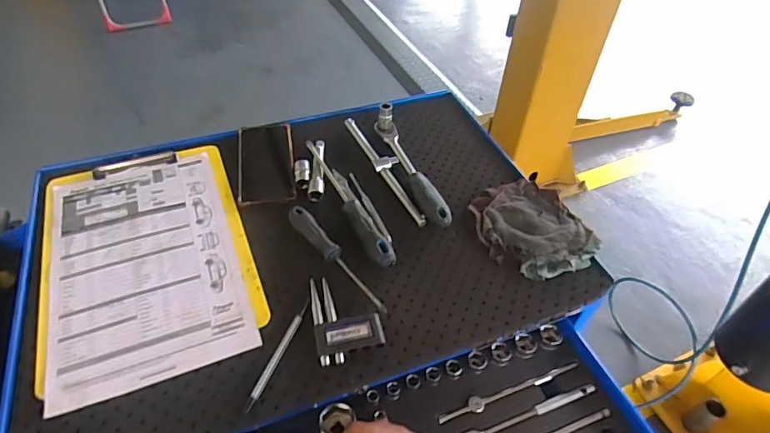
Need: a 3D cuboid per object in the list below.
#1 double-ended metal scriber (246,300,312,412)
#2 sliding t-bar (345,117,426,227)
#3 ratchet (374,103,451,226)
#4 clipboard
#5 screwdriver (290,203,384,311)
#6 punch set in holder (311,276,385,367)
[{"bbox_3d":[-0.114,0.146,0.523,0.011,0.006,0.133,16,47,13],"label":"double-ended metal scriber"},{"bbox_3d":[0.004,-0.076,0.727,0.036,0.021,0.240,-18,49,-19],"label":"sliding t-bar"},{"bbox_3d":[0.040,-0.082,0.710,0.035,0.049,0.235,-15,48,-17],"label":"ratchet"},{"bbox_3d":[-0.298,0.044,0.614,0.237,0.018,0.357,-16,48,-17],"label":"clipboard"},{"bbox_3d":[-0.062,0.049,0.603,0.024,0.023,0.186,-30,54,-28],"label":"screwdriver"},{"bbox_3d":[-0.045,0.112,0.554,0.073,0.010,0.111,-8,46,-10],"label":"punch set in holder"}]

